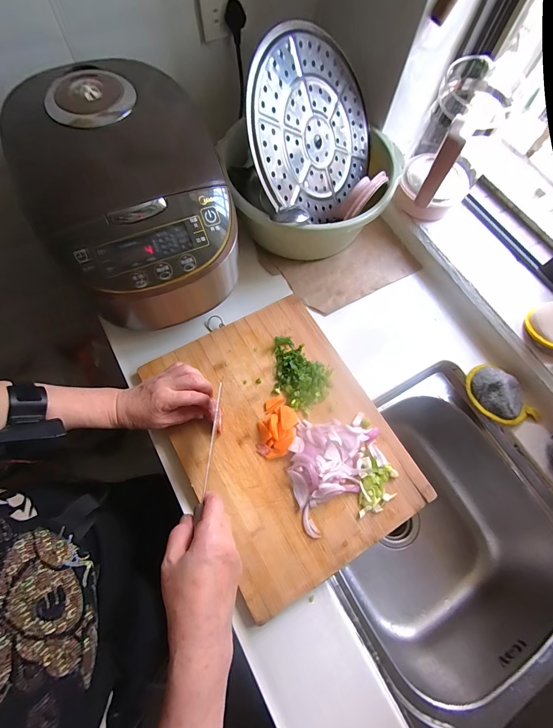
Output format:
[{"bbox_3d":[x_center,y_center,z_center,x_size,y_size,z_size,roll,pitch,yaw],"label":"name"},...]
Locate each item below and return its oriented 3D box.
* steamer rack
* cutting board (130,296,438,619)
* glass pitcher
[{"bbox_3d":[0.062,-0.367,0.511,0.268,0.251,0.012,-31,32,-33],"label":"steamer rack"},{"bbox_3d":[0.005,0.098,0.481,0.291,0.028,0.389,-28,72,-13],"label":"cutting board"},{"bbox_3d":[0.290,-0.354,0.523,0.114,0.163,0.197,25,69,7],"label":"glass pitcher"}]

